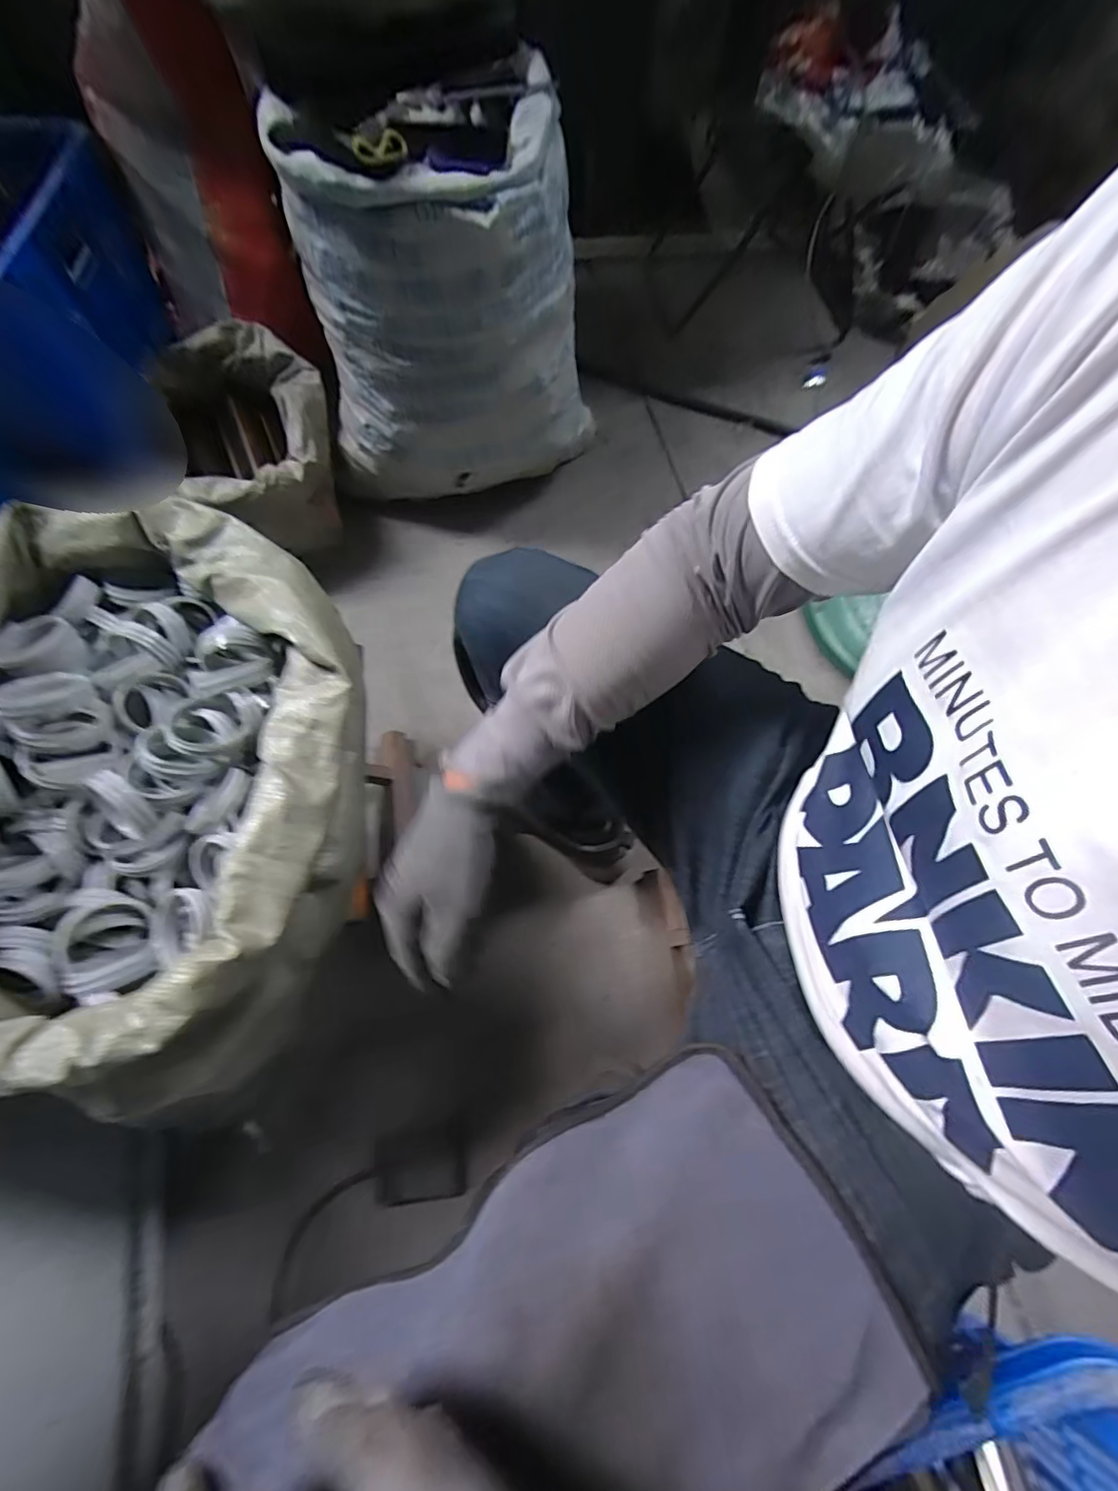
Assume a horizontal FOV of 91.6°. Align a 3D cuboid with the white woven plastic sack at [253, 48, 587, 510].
[{"bbox_3d":[-0.172,-0.701,0.905,0.462,0.476,0.269,-12,68,-8],"label":"white woven plastic sack"}]

